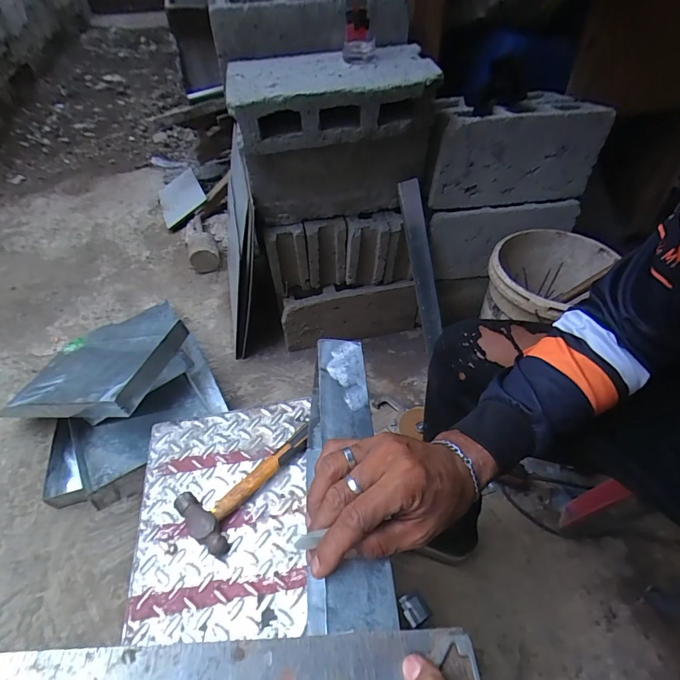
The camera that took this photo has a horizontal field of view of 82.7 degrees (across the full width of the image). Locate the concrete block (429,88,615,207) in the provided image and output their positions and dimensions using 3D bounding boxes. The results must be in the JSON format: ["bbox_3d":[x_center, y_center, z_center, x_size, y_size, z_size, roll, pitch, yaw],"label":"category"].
[{"bbox_3d":[0.403,-0.477,0.954,0.408,0.194,0.189,-7,48,-6],"label":"concrete block"}]

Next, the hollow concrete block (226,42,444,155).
[{"bbox_3d":[-0.014,-0.484,0.774,0.400,0.110,0.197,-13,48,-12],"label":"hollow concrete block"}]

